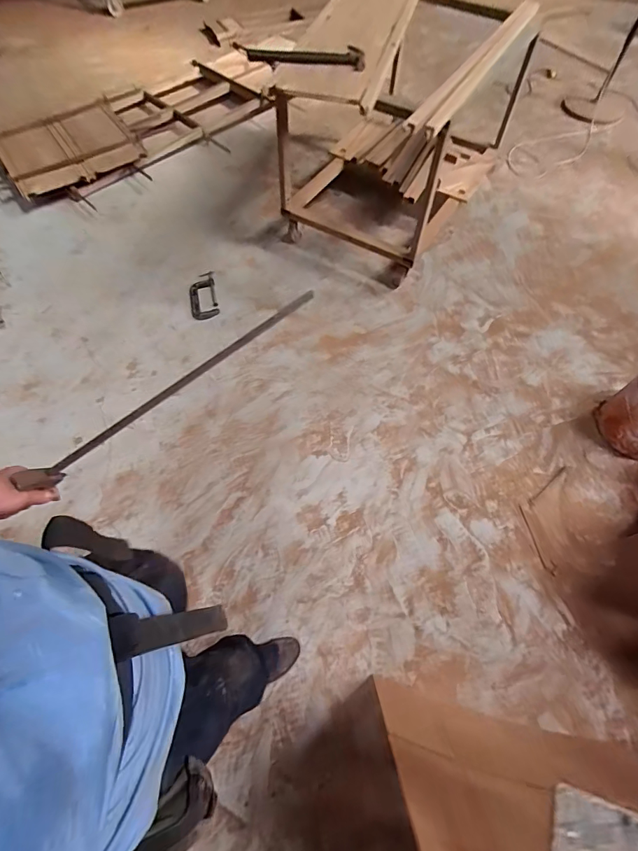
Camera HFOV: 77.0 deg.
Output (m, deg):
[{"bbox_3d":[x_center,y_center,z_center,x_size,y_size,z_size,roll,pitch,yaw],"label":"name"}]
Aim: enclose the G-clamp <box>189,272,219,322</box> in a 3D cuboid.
[{"bbox_3d":[-0.531,-0.592,1.834,0.120,0.027,0.285,-10,62,-7],"label":"G-clamp"}]

